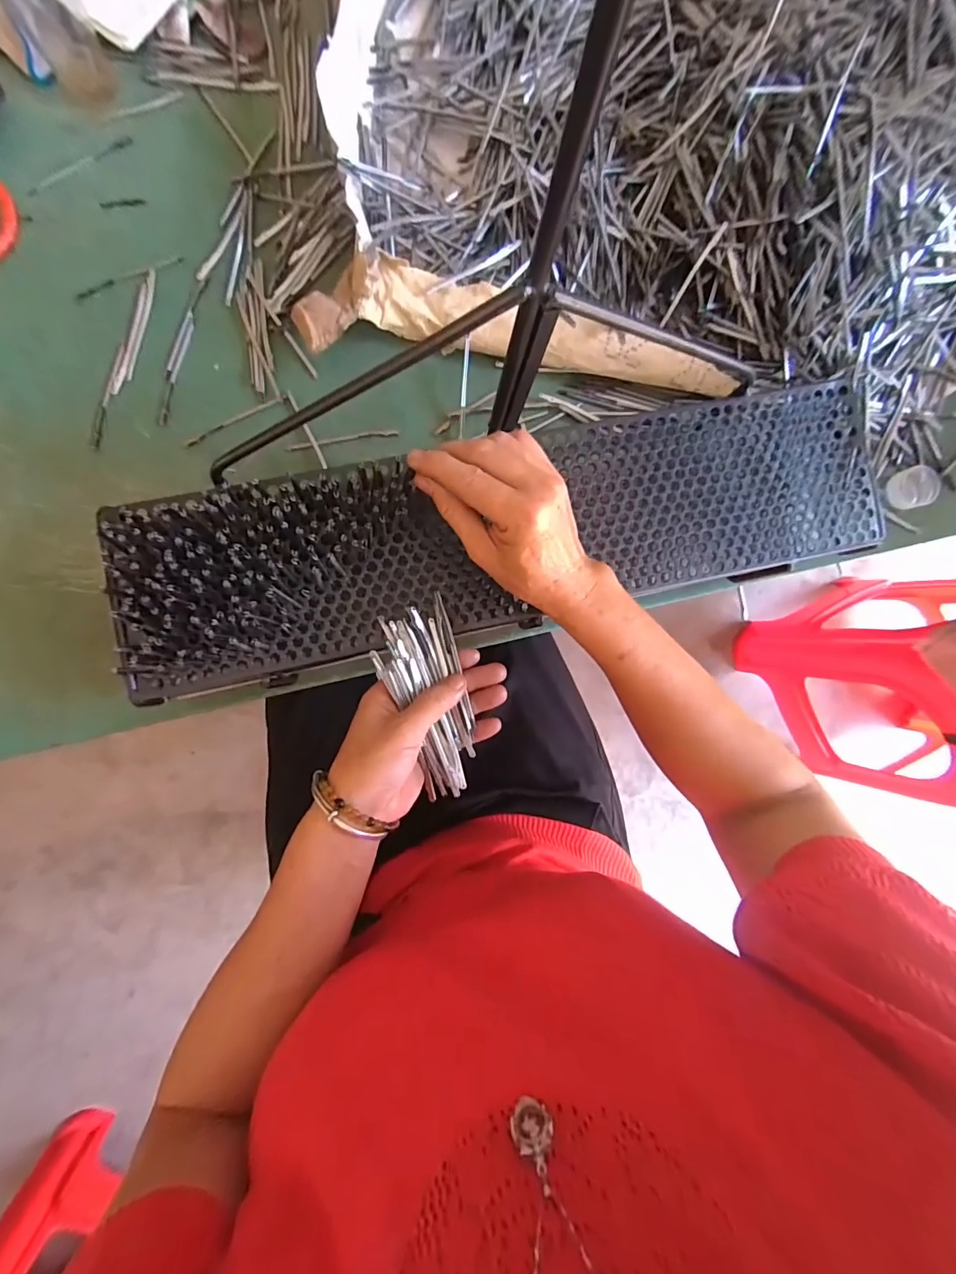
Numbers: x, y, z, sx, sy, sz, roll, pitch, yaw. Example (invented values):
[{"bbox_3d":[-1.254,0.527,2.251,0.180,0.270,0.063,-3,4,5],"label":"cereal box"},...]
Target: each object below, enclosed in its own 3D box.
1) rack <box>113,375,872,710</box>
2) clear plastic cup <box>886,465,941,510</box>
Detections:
[{"bbox_3d":[0.040,-0.083,0.347,0.576,0.038,0.140,-12,91,-7],"label":"rack"},{"bbox_3d":[0.452,-0.155,0.477,0.046,0.023,0.041,-16,91,-6],"label":"clear plastic cup"}]

